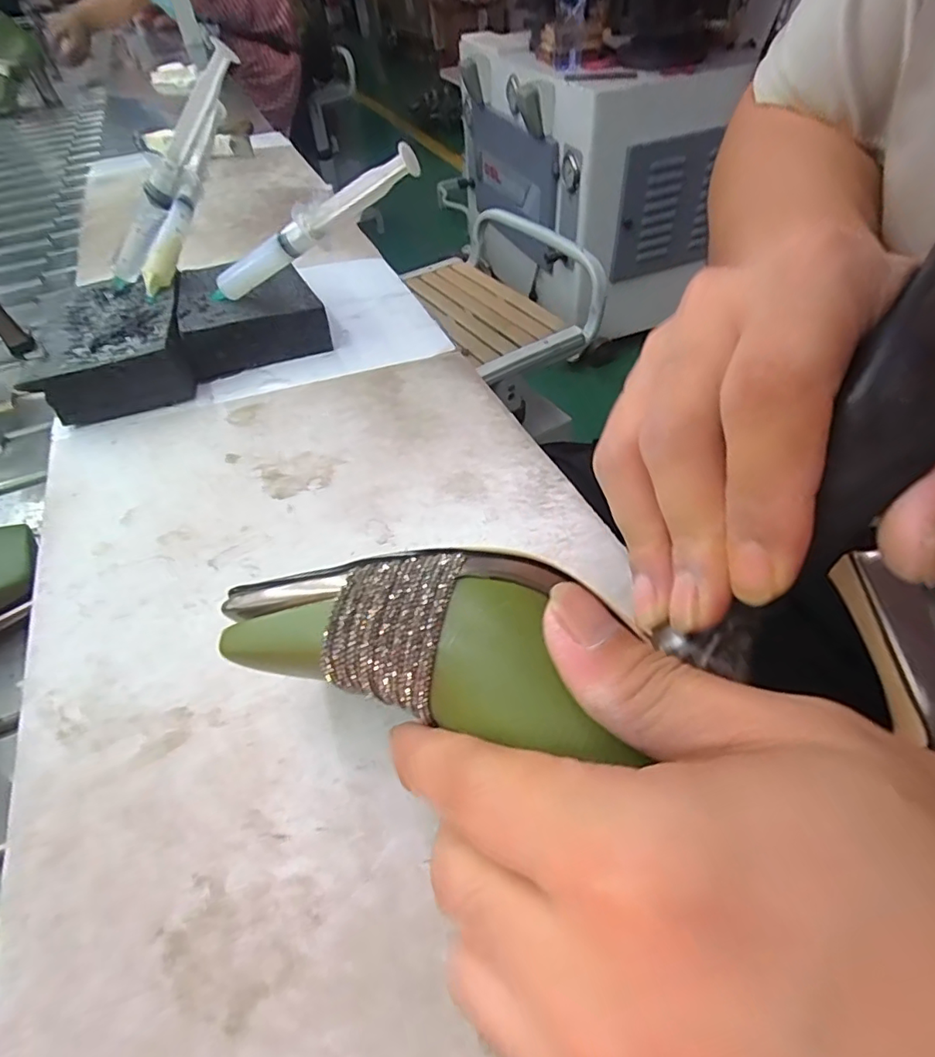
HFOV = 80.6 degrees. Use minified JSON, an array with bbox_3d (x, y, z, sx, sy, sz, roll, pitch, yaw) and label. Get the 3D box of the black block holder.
[{"bbox_3d":[-0.191,-0.136,0.367,0.168,0.038,0.126,-26,51,-17],"label":"black block holder"}]

